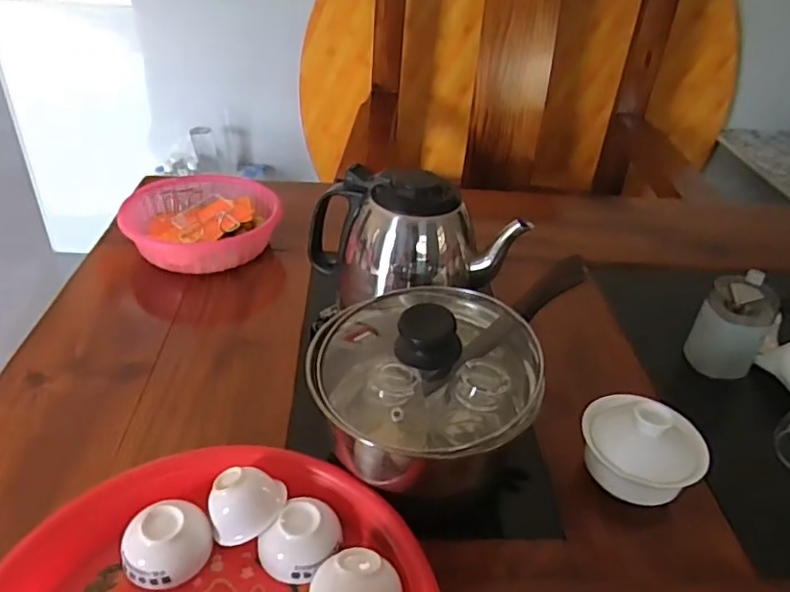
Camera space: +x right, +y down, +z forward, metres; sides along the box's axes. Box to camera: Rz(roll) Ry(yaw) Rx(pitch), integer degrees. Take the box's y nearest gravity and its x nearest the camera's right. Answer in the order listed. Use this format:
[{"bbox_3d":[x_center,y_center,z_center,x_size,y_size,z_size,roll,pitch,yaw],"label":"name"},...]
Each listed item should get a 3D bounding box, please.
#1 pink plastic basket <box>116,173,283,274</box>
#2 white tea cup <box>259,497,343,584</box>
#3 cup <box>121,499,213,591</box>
[{"bbox_3d":[-0.222,-0.083,0.688,0.164,0.052,0.163,3,35,-2],"label":"pink plastic basket"},{"bbox_3d":[-0.059,0.156,0.382,0.043,0.026,0.045,3,35,-2],"label":"white tea cup"},{"bbox_3d":[-0.142,0.155,0.375,0.046,0.027,0.047,18,37,19],"label":"cup"}]

